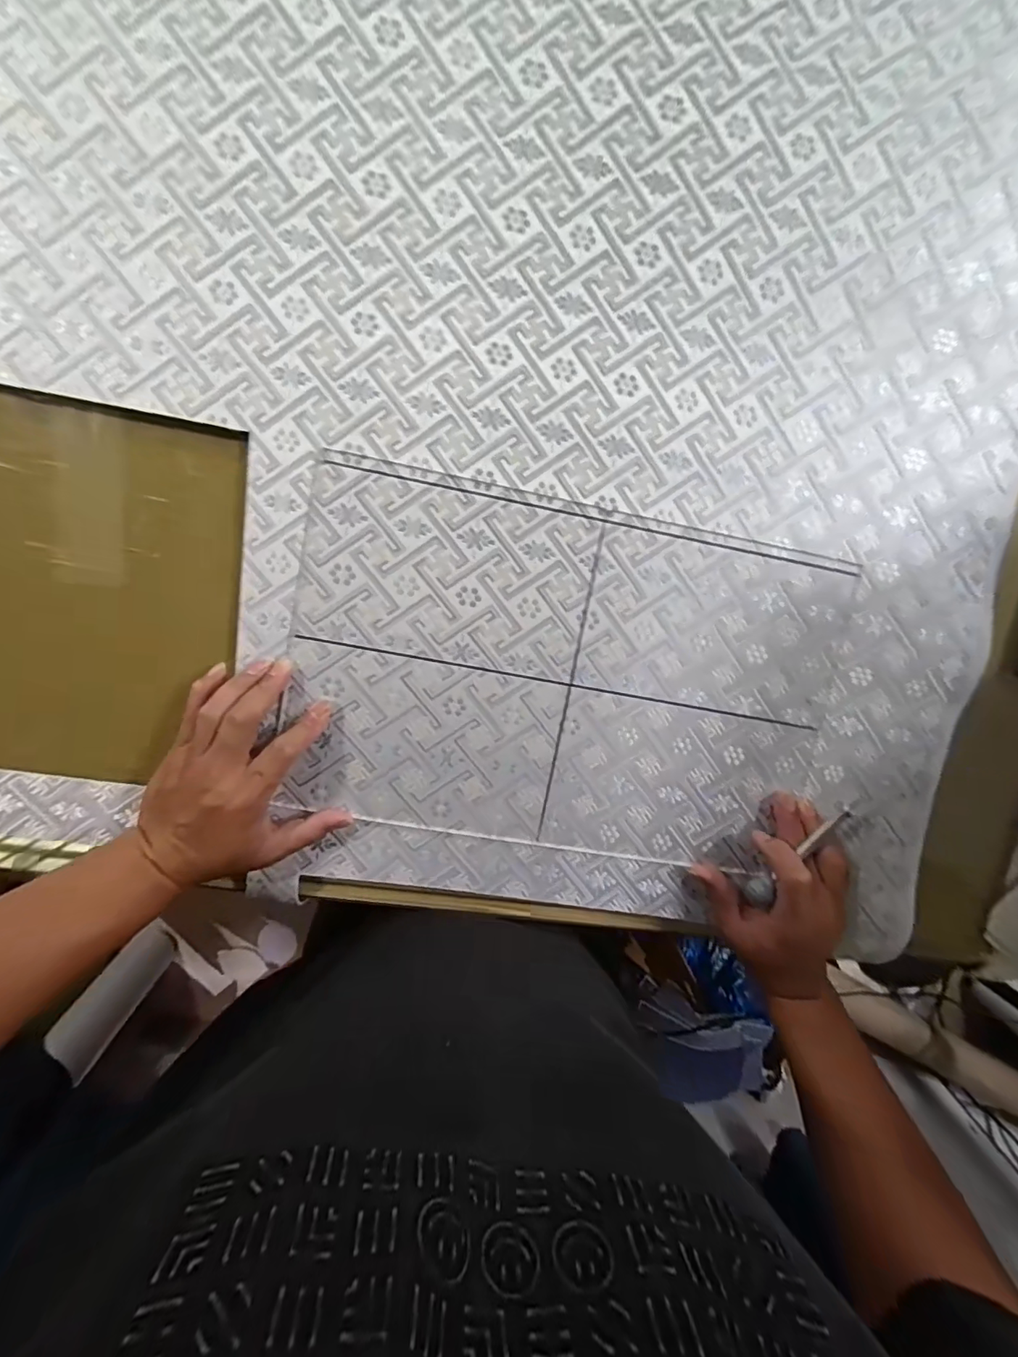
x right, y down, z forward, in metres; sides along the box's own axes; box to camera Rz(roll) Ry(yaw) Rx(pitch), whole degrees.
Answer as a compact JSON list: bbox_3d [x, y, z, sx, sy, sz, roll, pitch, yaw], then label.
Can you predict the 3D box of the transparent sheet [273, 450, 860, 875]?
[{"bbox_3d":[0.049,0.005,0.385,0.409,0.005,0.262,9,98,-5],"label":"transparent sheet"}]

